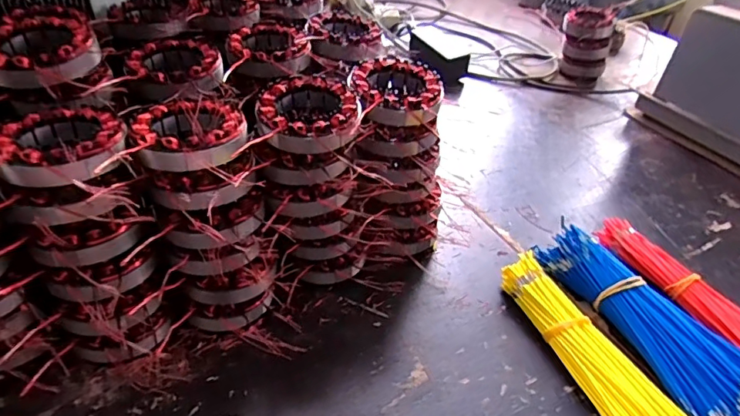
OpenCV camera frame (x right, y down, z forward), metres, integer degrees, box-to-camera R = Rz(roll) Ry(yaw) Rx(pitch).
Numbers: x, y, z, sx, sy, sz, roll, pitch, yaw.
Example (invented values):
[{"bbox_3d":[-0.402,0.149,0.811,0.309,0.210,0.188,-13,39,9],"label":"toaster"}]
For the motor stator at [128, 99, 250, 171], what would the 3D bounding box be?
[{"bbox_3d":[-0.142,-0.056,0.411,0.085,0.043,0.091,3,39,-6],"label":"motor stator"}]

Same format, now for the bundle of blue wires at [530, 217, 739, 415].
[{"bbox_3d":[0.274,0.107,0.493,0.091,0.043,0.241,-15,44,-26],"label":"bundle of blue wires"}]

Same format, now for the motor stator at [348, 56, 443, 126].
[{"bbox_3d":[0.024,-0.112,0.477,0.083,0.030,0.091,7,38,-1],"label":"motor stator"}]

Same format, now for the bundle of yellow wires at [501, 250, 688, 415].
[{"bbox_3d":[0.208,0.137,0.458,0.067,0.030,0.239,-9,41,-20],"label":"bundle of yellow wires"}]

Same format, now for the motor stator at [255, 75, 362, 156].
[{"bbox_3d":[-0.053,-0.080,0.439,0.088,0.032,0.096,4,39,-5],"label":"motor stator"}]

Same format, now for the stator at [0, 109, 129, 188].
[{"bbox_3d":[-0.225,-0.040,0.373,0.087,0.038,0.098,-9,41,-20],"label":"stator"}]

